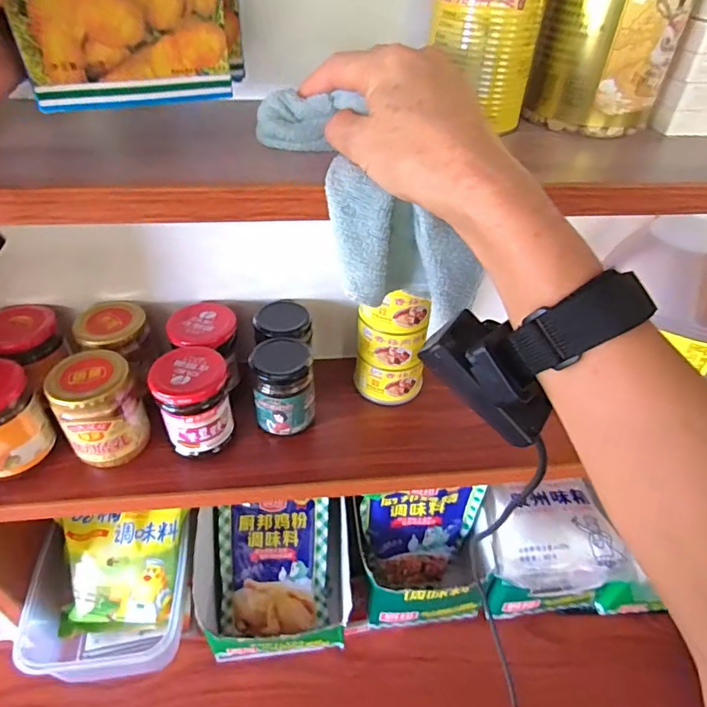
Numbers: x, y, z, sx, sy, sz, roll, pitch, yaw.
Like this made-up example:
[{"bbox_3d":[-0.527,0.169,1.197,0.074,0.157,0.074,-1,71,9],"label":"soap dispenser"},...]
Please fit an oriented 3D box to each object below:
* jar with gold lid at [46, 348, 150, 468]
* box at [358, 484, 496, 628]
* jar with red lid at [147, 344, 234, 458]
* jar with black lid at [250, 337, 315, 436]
[{"bbox_3d":[-0.226,0.050,0.447,0.063,0.090,0.062,1,42,-1],"label":"jar with gold lid"},{"bbox_3d":[0.080,0.244,0.591,0.158,0.158,0.107,-2,42,-5],"label":"box"},{"bbox_3d":[-0.146,0.047,0.460,0.060,0.090,0.061,1,42,-1],"label":"jar with red lid"},{"bbox_3d":[-0.066,0.032,0.476,0.054,0.074,0.053,1,42,-1],"label":"jar with black lid"}]

